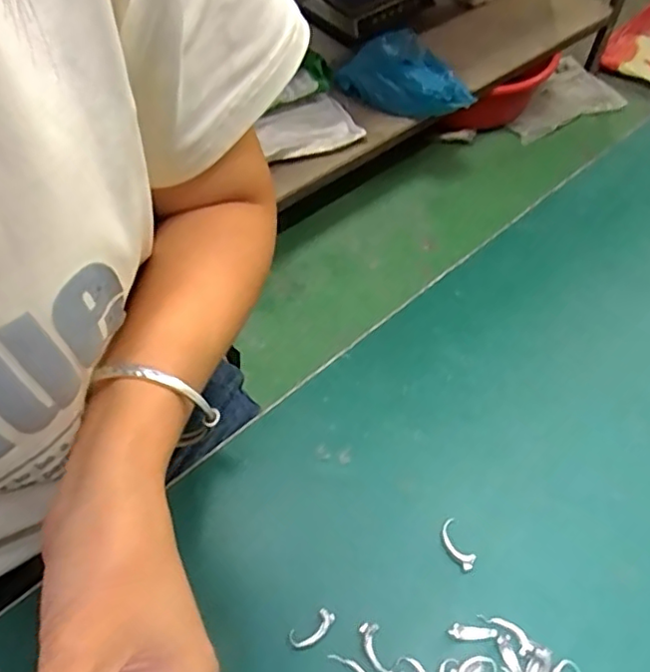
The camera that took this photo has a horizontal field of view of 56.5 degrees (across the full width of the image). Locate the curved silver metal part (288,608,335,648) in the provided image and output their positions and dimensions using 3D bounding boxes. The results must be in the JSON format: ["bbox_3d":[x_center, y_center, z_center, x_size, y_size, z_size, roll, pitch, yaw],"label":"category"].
[{"bbox_3d":[-0.005,0.130,0.268,0.022,0.004,0.010,-26,62,-19],"label":"curved silver metal part"}]

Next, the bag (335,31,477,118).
[{"bbox_3d":[0.174,-0.570,1.324,0.307,0.121,0.157,17,56,9],"label":"bag"}]

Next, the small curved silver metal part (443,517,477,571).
[{"bbox_3d":[0.065,0.101,0.293,0.010,0.004,0.025,-16,59,-14],"label":"small curved silver metal part"}]

